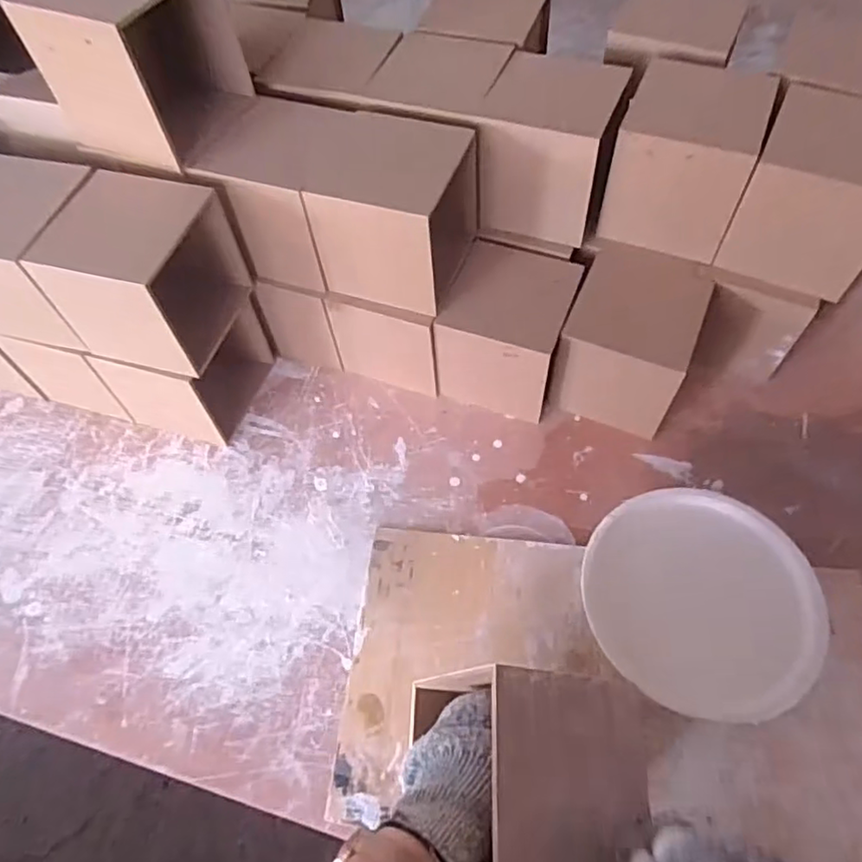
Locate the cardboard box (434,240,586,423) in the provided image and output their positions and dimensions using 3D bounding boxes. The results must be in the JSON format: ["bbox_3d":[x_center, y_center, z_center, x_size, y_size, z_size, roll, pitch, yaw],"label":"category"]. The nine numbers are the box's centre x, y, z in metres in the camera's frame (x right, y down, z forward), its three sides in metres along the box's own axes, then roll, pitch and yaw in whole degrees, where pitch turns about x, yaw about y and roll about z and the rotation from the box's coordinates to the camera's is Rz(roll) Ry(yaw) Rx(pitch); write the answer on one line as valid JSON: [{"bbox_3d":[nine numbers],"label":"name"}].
[{"bbox_3d":[0.071,-0.093,0.608,0.107,0.118,0.121,19,60,14],"label":"cardboard box"}]

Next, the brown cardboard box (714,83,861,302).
[{"bbox_3d":[0.332,-0.201,0.532,0.122,0.109,0.111,22,62,16],"label":"brown cardboard box"}]

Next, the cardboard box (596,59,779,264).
[{"bbox_3d":[0.225,-0.242,0.559,0.110,0.102,0.125,18,61,14],"label":"cardboard box"}]

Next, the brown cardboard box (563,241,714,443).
[{"bbox_3d":[0.184,-0.082,0.594,0.107,0.123,0.121,19,60,14],"label":"brown cardboard box"}]

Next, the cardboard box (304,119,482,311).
[{"bbox_3d":[-0.032,-0.198,0.537,0.115,0.125,0.121,17,61,13],"label":"cardboard box"}]

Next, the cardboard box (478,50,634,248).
[{"bbox_3d":[0.107,-0.260,0.576,0.117,0.108,0.120,13,60,11],"label":"cardboard box"}]

